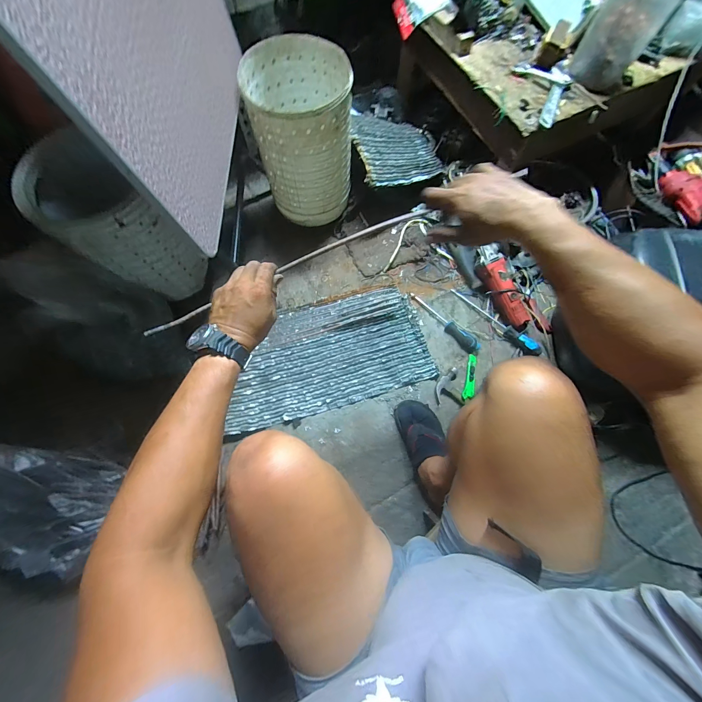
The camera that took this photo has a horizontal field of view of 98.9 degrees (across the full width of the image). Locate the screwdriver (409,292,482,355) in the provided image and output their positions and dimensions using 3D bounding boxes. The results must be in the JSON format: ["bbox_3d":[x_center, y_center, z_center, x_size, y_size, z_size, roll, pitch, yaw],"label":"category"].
[{"bbox_3d":[0.275,-0.086,0.888,0.249,0.029,0.043,42,77,12],"label":"screwdriver"}]

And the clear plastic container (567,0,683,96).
[{"bbox_3d":[0.599,-0.709,0.659,0.134,0.179,0.109,34,75,10],"label":"clear plastic container"}]

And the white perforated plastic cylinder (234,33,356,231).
[{"bbox_3d":[-0.125,-0.567,0.826,0.239,0.328,0.260,-4,72,-2],"label":"white perforated plastic cylinder"}]

